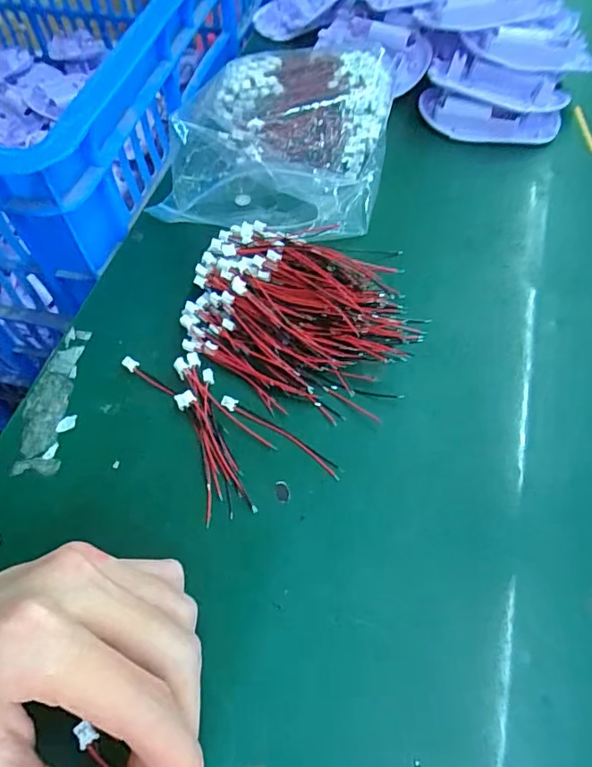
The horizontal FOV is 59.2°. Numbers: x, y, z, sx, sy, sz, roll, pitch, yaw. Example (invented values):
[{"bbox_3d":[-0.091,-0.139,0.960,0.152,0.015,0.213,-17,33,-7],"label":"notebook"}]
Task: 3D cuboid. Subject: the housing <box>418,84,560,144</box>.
[{"bbox_3d":[0.134,-0.188,0.366,0.097,0.021,0.032,17,62,12],"label":"housing"}]

